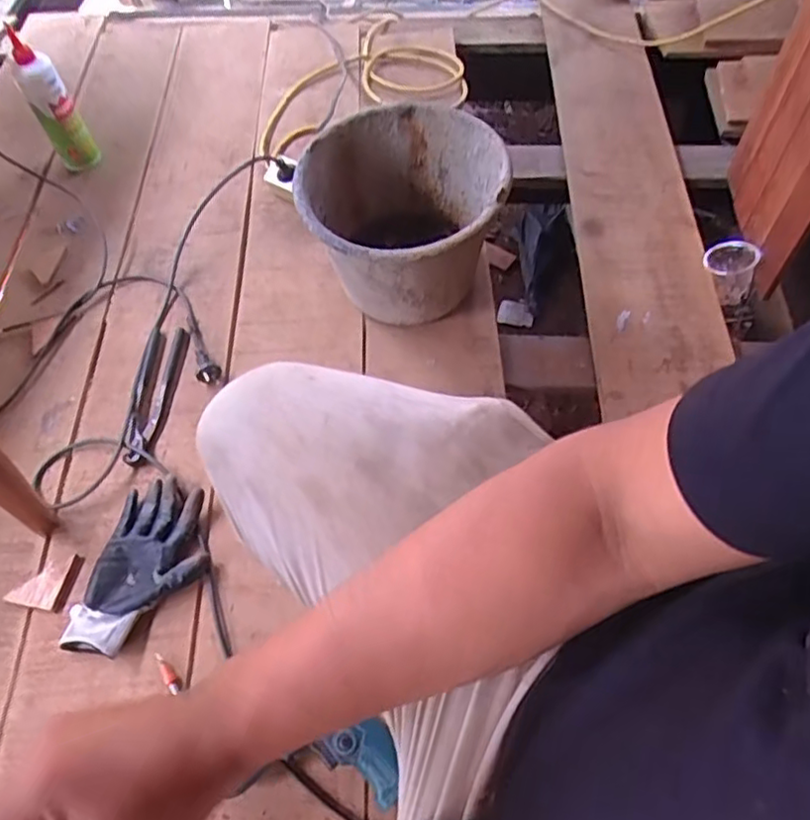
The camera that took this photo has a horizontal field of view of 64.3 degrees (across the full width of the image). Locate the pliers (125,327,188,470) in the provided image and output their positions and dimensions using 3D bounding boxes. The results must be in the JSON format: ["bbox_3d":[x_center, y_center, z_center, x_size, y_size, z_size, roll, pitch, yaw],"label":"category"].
[{"bbox_3d":[-0.345,-0.025,0.891,0.057,0.014,0.216,-1,59,3],"label":"pliers"}]

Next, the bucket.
[{"bbox_3d":[-0.004,-0.263,0.893,0.257,0.188,0.281,-2,59,3],"label":"bucket"}]

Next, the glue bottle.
[{"bbox_3d":[-0.586,-0.500,1.079,0.071,0.213,0.055,-19,60,-8],"label":"glue bottle"}]

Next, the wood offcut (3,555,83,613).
[{"bbox_3d":[-0.427,0.201,0.766,0.061,0.012,0.067,8,60,8],"label":"wood offcut"}]

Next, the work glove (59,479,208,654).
[{"bbox_3d":[-0.301,0.184,0.756,0.132,0.029,0.212,13,61,11],"label":"work glove"}]

